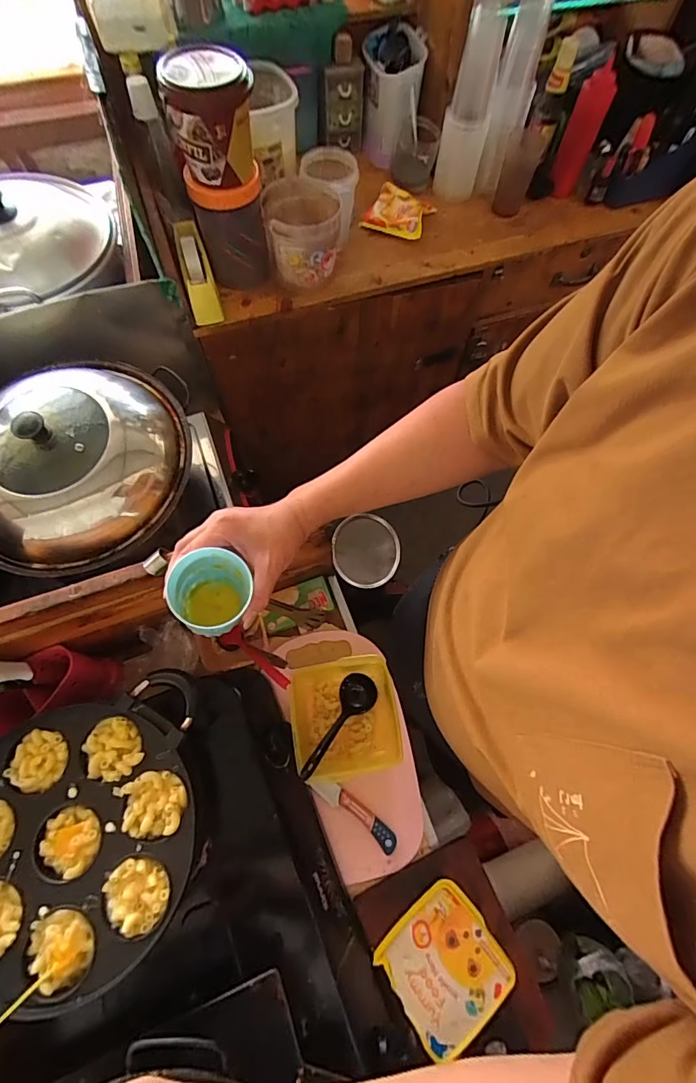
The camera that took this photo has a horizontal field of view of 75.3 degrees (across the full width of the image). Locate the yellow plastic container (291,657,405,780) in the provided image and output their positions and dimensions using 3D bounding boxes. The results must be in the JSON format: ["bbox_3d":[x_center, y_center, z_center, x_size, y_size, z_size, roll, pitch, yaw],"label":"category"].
[{"bbox_3d":[-0.003,0.251,0.648,0.150,0.069,0.158,-9,70,-5],"label":"yellow plastic container"}]

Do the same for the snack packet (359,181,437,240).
[{"bbox_3d":[0.112,-0.717,0.979,0.125,0.026,0.134,22,71,7],"label":"snack packet"}]

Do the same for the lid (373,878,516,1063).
[{"bbox_3d":[0.124,0.535,0.572,0.133,0.016,0.142,-34,74,-13],"label":"lid"}]

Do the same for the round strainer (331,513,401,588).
[{"bbox_3d":[0.030,0.013,0.736,0.107,0.019,0.119,5,70,0],"label":"round strainer"}]

